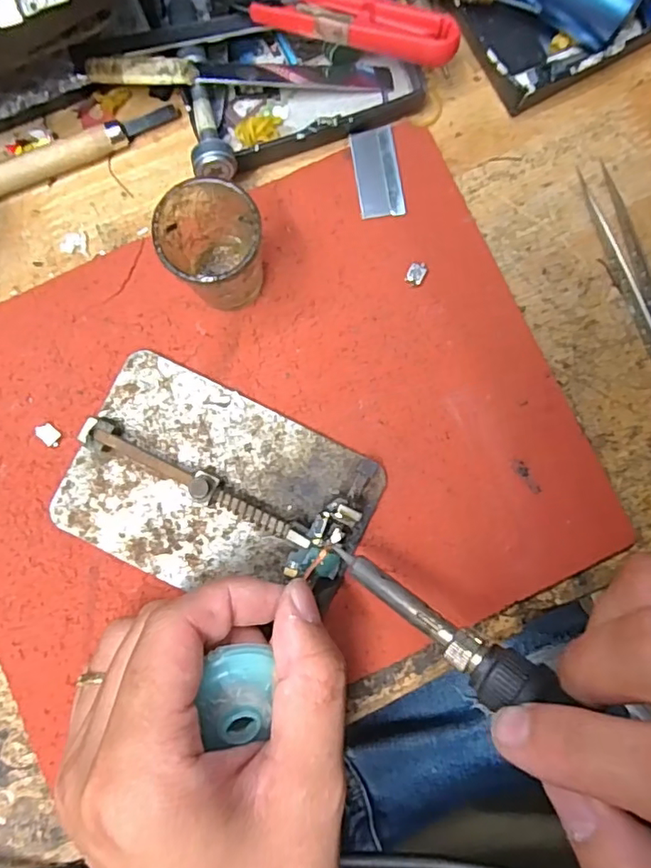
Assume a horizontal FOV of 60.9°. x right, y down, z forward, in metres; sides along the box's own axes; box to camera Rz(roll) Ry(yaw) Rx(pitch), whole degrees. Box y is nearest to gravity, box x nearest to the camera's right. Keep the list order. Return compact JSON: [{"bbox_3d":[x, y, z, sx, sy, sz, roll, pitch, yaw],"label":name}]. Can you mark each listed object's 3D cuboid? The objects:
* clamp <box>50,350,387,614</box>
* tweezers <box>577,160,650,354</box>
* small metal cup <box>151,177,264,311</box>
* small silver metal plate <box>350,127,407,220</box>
[{"bbox_3d":[-0.041,0.024,0.219,0.115,0.022,0.079,26,87,1],"label":"clamp"},{"bbox_3d":[0.139,-0.053,0.236,0.014,0.010,0.131,-18,87,-2],"label":"tweezers"},{"bbox_3d":[-0.042,-0.069,0.208,0.035,0.052,0.037,0,87,-1],"label":"small metal cup"},{"bbox_3d":[0.022,-0.112,0.236,0.019,0.004,0.038,-8,87,-1],"label":"small silver metal plate"}]

